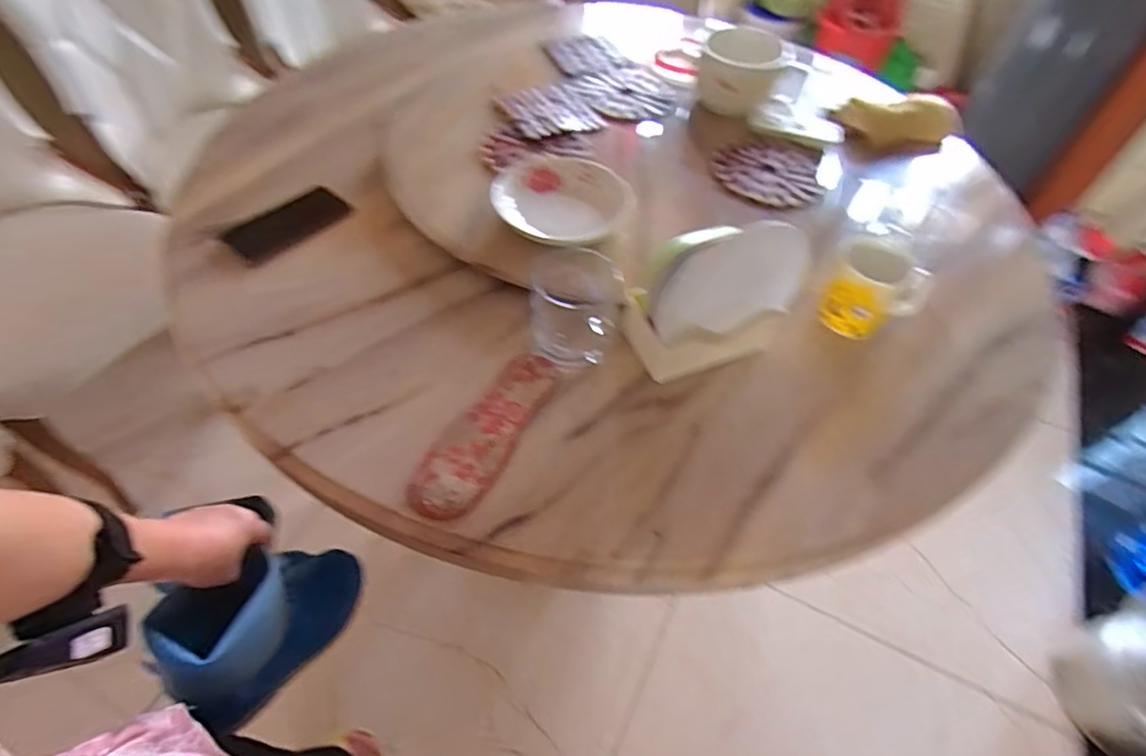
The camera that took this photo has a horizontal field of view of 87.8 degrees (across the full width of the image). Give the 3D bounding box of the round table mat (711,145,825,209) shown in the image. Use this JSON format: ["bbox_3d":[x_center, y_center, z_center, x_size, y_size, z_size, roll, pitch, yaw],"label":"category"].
[{"bbox_3d":[0.288,-0.304,0.889,0.159,0.014,0.156,12,53,4],"label":"round table mat"}]

